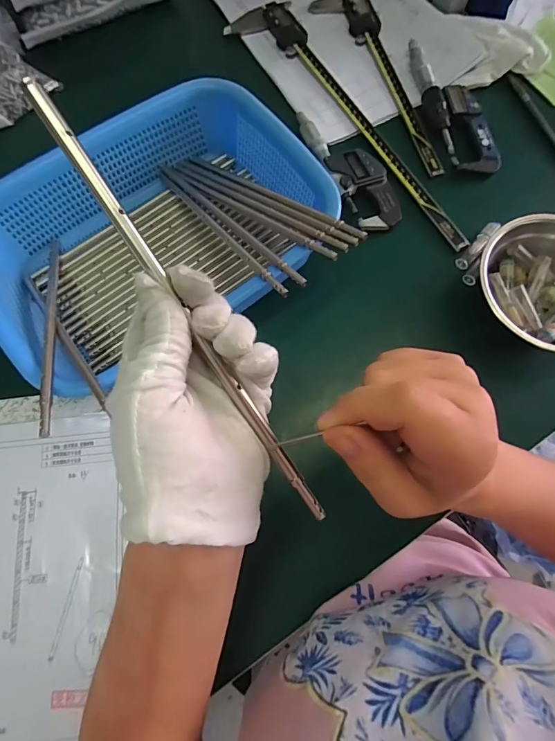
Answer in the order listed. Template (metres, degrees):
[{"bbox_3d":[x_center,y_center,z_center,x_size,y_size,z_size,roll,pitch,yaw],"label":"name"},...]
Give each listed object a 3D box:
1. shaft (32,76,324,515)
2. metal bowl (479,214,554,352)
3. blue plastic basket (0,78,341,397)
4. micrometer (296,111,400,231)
[{"bbox_3d":[-0.037,-0.018,0.184,0.007,0.004,0.226,-35,104,-10],"label":"shaft"},{"bbox_3d":[0.240,-0.070,0.361,0.122,0.059,0.120,0,74,-2],"label":"metal bowl"},{"bbox_3d":[-0.106,-0.116,0.351,0.286,0.071,0.213,-35,78,-11],"label":"blue plastic basket"},{"bbox_3d":[0.073,-0.213,0.417,0.053,0.018,0.158,-31,77,-10],"label":"micrometer"}]

